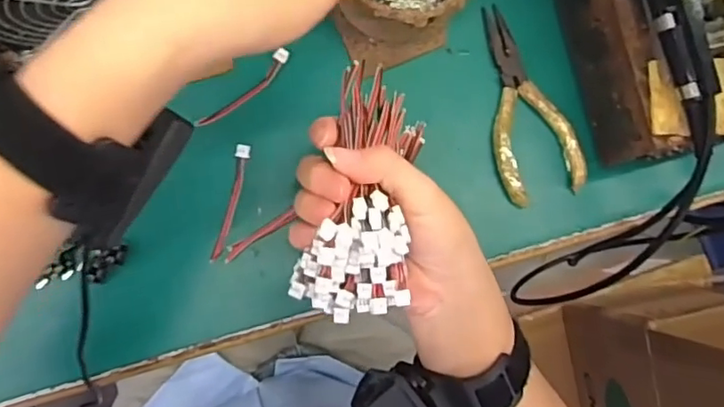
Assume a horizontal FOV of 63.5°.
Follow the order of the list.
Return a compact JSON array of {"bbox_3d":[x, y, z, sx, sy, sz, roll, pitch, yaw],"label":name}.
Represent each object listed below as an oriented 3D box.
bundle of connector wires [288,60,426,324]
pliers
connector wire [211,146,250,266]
[{"bbox_3d":[0.001,-0.009,0.298,0.055,0.041,0.129,8,73,-4],"label":"bundle of connector wires"},{"bbox_3d":[0.108,-0.067,0.385,0.054,0.012,0.129,-11,86,-5],"label":"pliers"},{"bbox_3d":[-0.083,-0.001,0.372,0.009,0.004,0.076,13,91,-17],"label":"connector wire"}]

